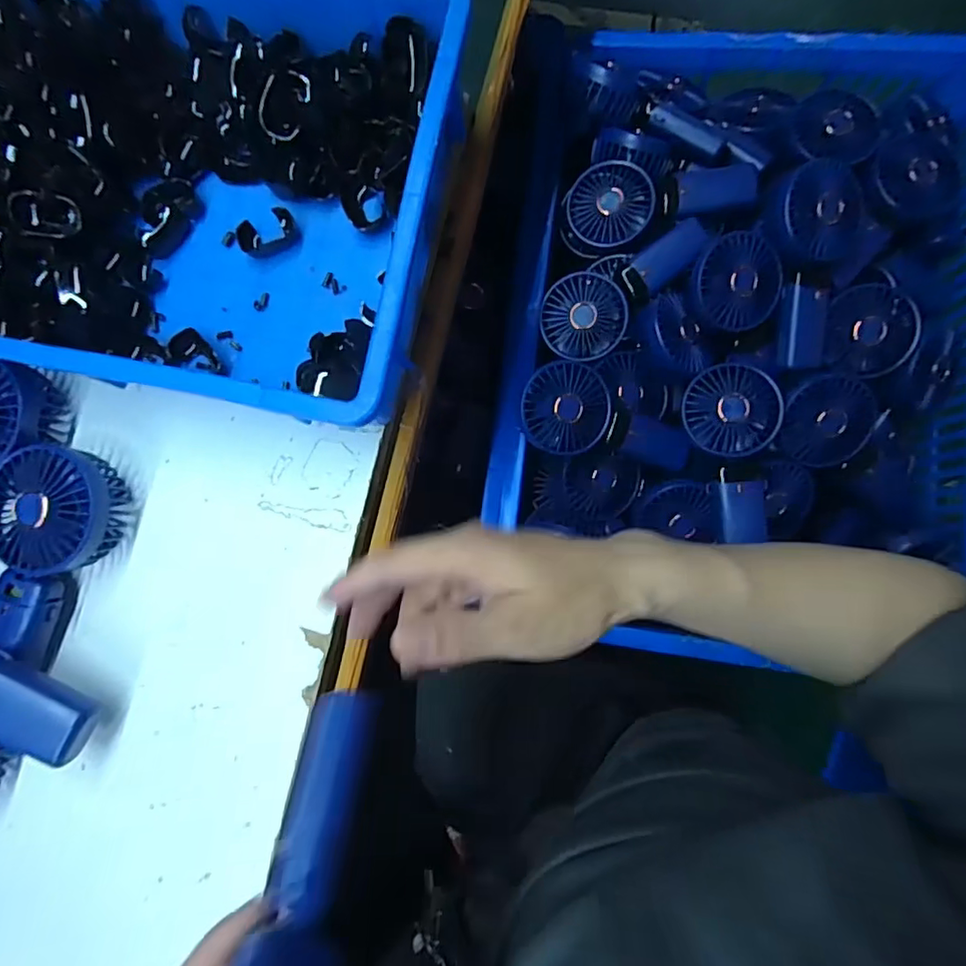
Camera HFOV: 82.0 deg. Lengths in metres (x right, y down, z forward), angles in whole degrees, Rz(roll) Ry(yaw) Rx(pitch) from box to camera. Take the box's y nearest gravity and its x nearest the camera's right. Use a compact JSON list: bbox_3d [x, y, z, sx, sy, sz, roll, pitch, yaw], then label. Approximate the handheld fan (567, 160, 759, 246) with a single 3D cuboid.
[{"bbox_3d":[0.187,-0.292,0.578,0.191,0.045,0.093,-4,83,7],"label":"handheld fan"}]

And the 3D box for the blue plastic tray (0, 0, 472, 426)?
[{"bbox_3d":[-0.236,-0.212,0.387,0.430,0.079,0.279,12,85,8],"label":"blue plastic tray"}]

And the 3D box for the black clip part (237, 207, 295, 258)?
[{"bbox_3d":[-0.158,-0.182,0.408,0.042,0.014,0.022,-22,81,4],"label":"black clip part"}]

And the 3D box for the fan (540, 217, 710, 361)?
[{"bbox_3d":[0.138,-0.196,0.553,0.174,0.039,0.080,-38,80,1],"label":"fan"}]

